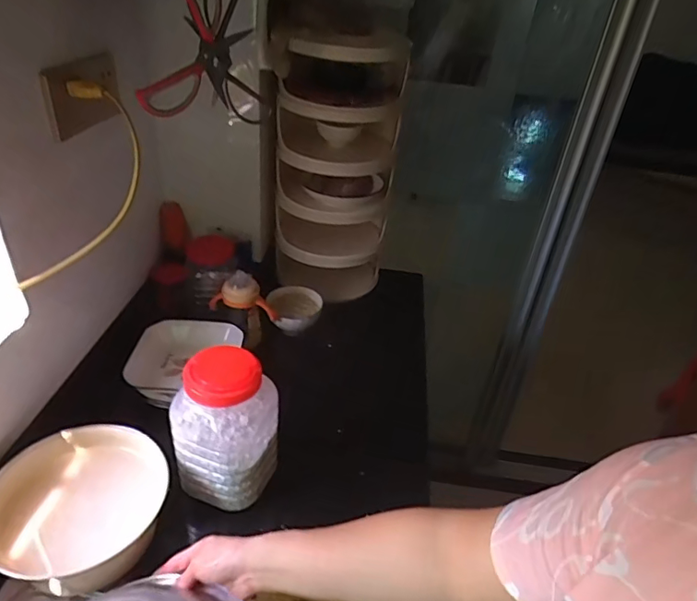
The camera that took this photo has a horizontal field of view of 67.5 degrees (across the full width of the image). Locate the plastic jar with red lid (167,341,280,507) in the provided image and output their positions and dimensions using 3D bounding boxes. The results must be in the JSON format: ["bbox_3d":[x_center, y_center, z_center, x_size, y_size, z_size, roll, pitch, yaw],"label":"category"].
[{"bbox_3d":[-0.165,0.170,0.698,0.128,0.191,0.101,6,35,0],"label":"plastic jar with red lid"}]

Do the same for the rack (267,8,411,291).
[{"bbox_3d":[-0.026,-0.303,1.113,0.236,0.531,0.268,8,35,2],"label":"rack"}]

